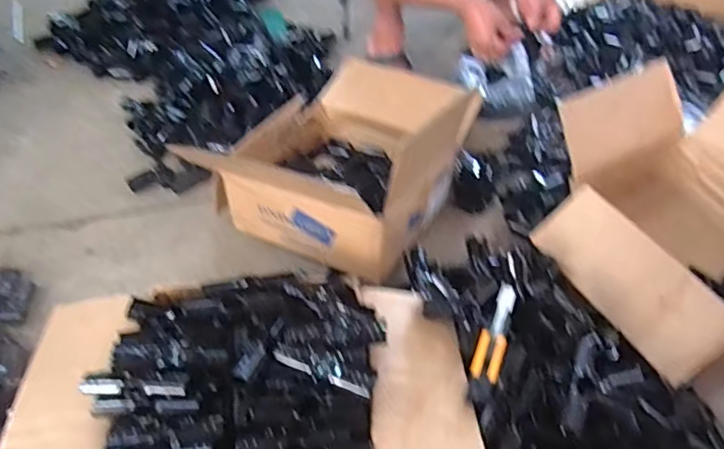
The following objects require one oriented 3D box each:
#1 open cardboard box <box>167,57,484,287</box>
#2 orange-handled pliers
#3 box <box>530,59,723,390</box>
[{"bbox_3d":[-0.017,-0.161,1.007,0.361,0.235,0.447,22,52,17],"label":"open cardboard box"},{"bbox_3d":[0.187,0.147,0.767,0.037,0.013,0.160,18,51,14],"label":"orange-handled pliers"},{"bbox_3d":[0.553,-0.015,0.944,0.482,0.282,0.419,-21,52,-18],"label":"box"}]

